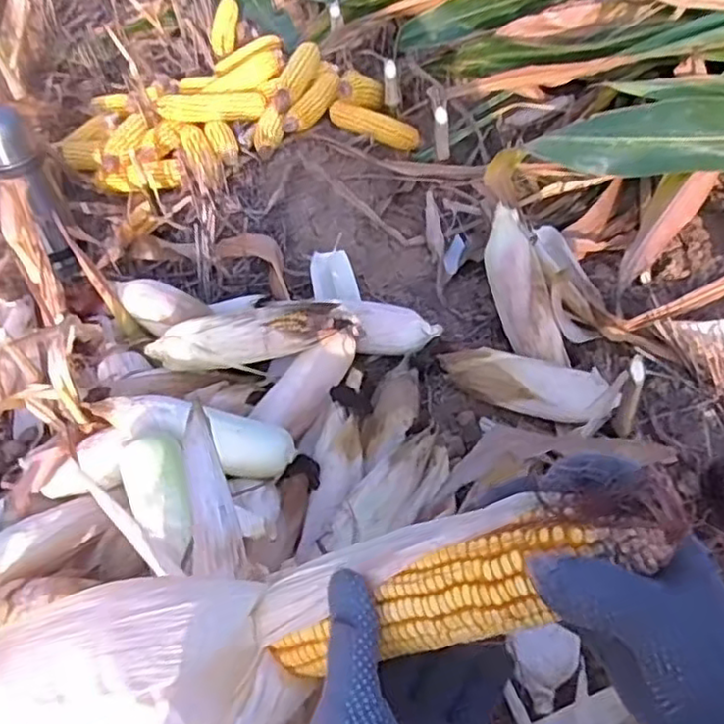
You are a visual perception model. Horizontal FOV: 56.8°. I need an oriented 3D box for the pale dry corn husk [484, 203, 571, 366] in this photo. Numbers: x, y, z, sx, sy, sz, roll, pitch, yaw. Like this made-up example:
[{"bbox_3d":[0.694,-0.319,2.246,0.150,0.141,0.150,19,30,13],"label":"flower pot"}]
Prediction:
[{"bbox_3d":[0.222,-0.102,0.922,0.076,0.053,0.230,-15,83,-6],"label":"pale dry corn husk"}]

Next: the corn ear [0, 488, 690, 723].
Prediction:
[{"bbox_3d":[-0.021,0.133,0.303,0.299,0.116,0.101,-19,49,-1],"label":"corn ear"}]

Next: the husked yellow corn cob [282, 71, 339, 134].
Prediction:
[{"bbox_3d":[-0.097,-0.533,1.378,0.056,0.044,0.175,25,71,26],"label":"husked yellow corn cob"}]

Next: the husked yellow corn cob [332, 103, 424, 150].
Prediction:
[{"bbox_3d":[0.025,-0.491,1.378,0.200,0.046,0.039,23,54,9],"label":"husked yellow corn cob"}]

